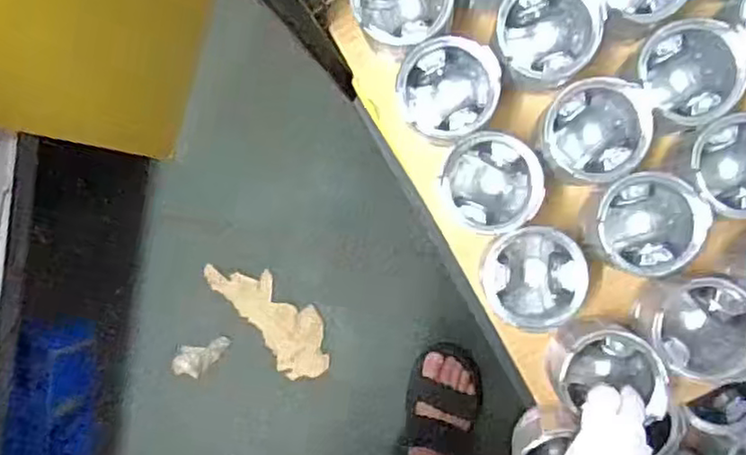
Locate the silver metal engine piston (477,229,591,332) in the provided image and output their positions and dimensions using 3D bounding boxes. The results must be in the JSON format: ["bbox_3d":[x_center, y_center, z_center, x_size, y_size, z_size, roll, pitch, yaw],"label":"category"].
[{"bbox_3d":[0.136,0.041,0.589,0.078,0.075,0.081,4,93,5],"label":"silver metal engine piston"}]

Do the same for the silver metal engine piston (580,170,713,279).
[{"bbox_3d":[0.229,-0.004,0.581,0.078,0.079,0.081,0,93,5],"label":"silver metal engine piston"}]

